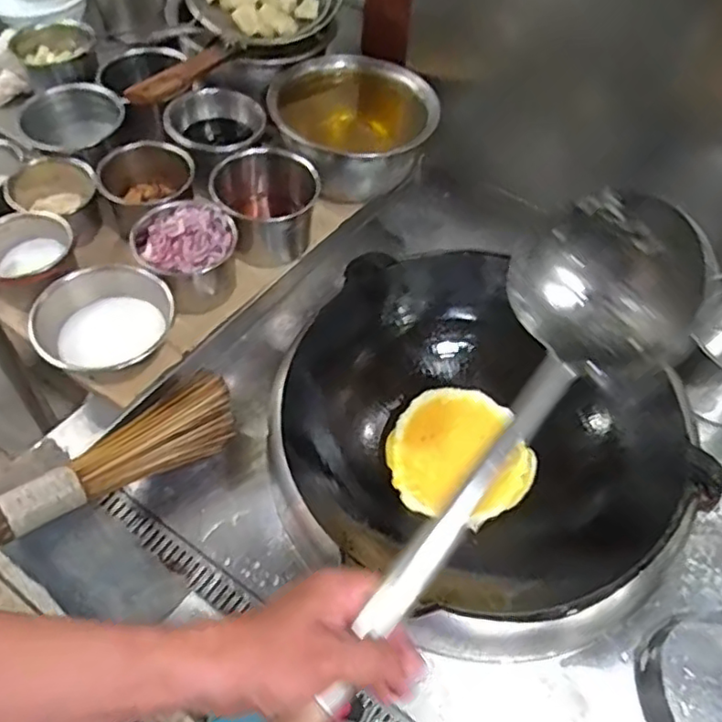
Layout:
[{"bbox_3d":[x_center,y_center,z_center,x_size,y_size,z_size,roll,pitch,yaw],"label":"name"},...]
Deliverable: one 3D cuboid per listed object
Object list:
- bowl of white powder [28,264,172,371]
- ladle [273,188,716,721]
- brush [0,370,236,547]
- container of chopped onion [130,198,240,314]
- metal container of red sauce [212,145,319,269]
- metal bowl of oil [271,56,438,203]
[{"bbox_3d":[-0.332,-0.039,0.823,0.171,0.091,0.151,-20,59,-17],"label":"bowl of white powder"},{"bbox_3d":[0.065,0.081,0.432,0.128,0.063,0.557,36,69,20],"label":"ladle"},{"bbox_3d":[-0.286,0.103,0.737,0.286,0.070,0.097,-32,63,-23],"label":"brush"},{"bbox_3d":[-0.243,-0.149,0.885,0.129,0.097,0.137,2,55,-3],"label":"container of chopped onion"},{"bbox_3d":[-0.141,-0.236,0.939,0.136,0.125,0.148,2,55,-3],"label":"metal container of red sauce"},{"bbox_3d":[-0.012,-0.387,1.025,0.250,0.137,0.220,0,55,-4],"label":"metal bowl of oil"}]

